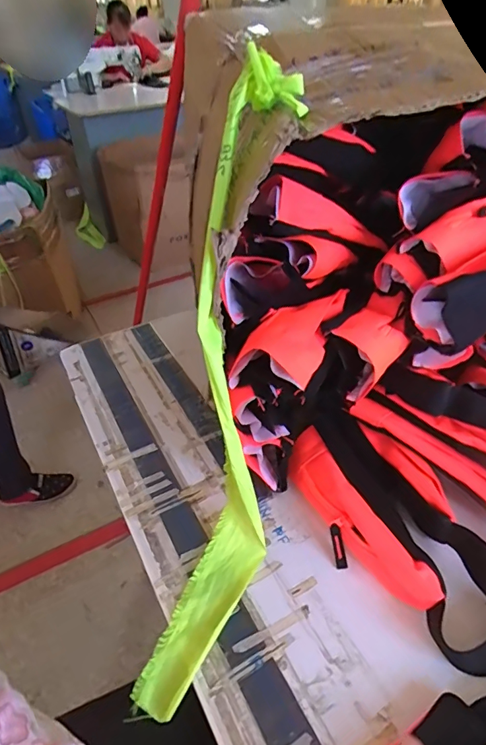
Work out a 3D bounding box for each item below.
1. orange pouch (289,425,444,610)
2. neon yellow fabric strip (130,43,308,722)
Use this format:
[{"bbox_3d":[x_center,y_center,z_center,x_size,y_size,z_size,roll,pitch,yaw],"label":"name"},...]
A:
[{"bbox_3d":[0.115,0.158,0.503,0.054,0.048,0.220,-20,42,-18],"label":"orange pouch"},{"bbox_3d":[-0.019,0.012,0.401,0.106,0.550,0.176,5,15,11],"label":"neon yellow fabric strip"}]

